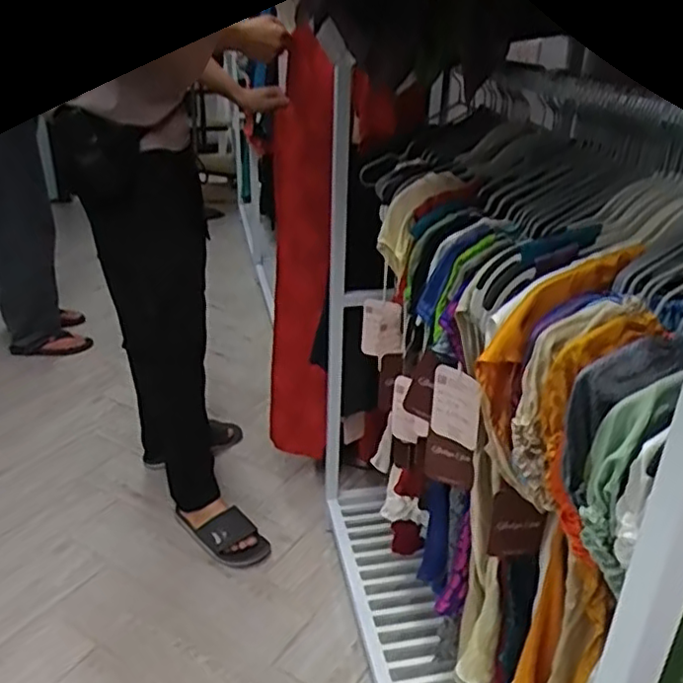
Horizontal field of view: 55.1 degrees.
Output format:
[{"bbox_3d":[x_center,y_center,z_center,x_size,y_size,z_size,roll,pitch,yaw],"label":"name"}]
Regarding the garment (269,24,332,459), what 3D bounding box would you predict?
[{"bbox_3d":[-0.100,-0.170,1.482,0.133,0.909,0.285,1,28,0],"label":"garment"}]

